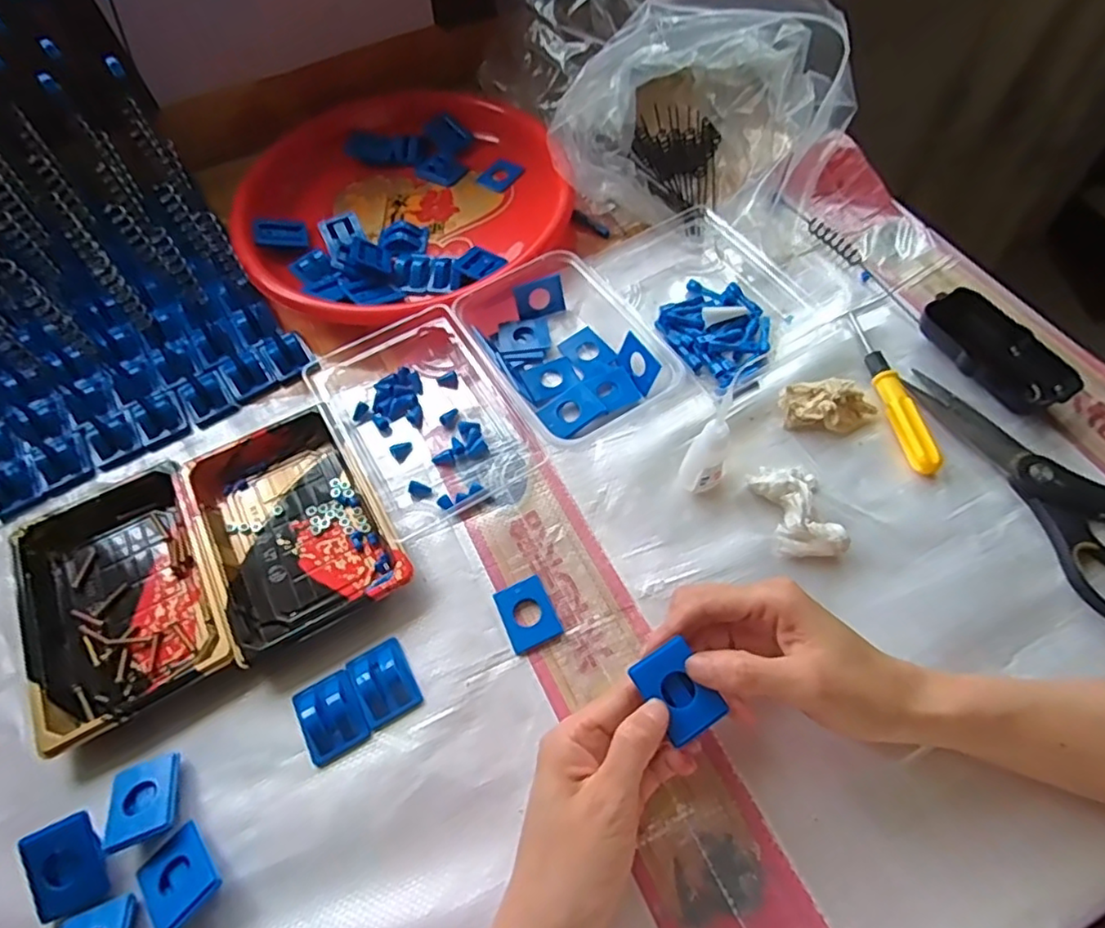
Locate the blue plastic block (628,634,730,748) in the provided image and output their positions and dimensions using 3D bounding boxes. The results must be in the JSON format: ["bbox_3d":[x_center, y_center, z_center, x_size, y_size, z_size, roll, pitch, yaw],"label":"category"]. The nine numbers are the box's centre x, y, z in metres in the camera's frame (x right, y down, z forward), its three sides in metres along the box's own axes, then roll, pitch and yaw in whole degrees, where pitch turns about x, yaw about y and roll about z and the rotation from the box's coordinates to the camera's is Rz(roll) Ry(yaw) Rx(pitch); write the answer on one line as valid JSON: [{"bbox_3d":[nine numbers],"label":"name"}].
[{"bbox_3d":[0.064,0.115,0.318,0.032,0.012,0.042,-26,61,-12],"label":"blue plastic block"}]

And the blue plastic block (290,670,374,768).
[{"bbox_3d":[-0.129,0.145,0.364,0.036,0.013,0.044,-30,62,-14],"label":"blue plastic block"}]

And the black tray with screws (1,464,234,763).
[{"bbox_3d":[-0.277,0.078,0.403,0.113,0.023,0.174,-30,62,-14],"label":"black tray with screws"}]

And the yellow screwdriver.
[{"bbox_3d":[0.245,-0.056,0.455,0.018,0.016,0.140,-7,59,-1],"label":"yellow screwdriver"}]

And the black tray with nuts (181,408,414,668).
[{"bbox_3d":[-0.174,0.039,0.419,0.110,0.031,0.161,-28,61,-13],"label":"black tray with nuts"}]

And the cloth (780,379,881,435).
[{"bbox_3d":[0.196,-0.041,0.444,0.067,0.024,0.034,9,60,8],"label":"cloth"}]

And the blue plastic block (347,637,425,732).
[{"bbox_3d":[-0.101,0.127,0.373,0.032,0.016,0.044,-29,61,-14],"label":"blue plastic block"}]

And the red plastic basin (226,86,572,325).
[{"bbox_3d":[-0.140,-0.243,0.578,0.284,0.044,0.296,-2,59,2],"label":"red plastic basin"}]

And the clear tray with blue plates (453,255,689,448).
[{"bbox_3d":[0.006,-0.092,0.481,0.115,0.039,0.145,-29,61,-14],"label":"clear tray with blue plates"}]

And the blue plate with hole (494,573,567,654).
[{"bbox_3d":[-0.015,0.093,0.391,0.032,0.007,0.040,-23,60,-10],"label":"blue plate with hole"}]

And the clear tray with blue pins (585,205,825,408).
[{"bbox_3d":[0.125,-0.148,0.508,0.128,0.034,0.191,-31,62,-15],"label":"clear tray with blue pins"}]

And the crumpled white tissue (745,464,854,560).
[{"bbox_3d":[0.159,0.028,0.406,0.043,0.027,0.065,-7,59,-1],"label":"crumpled white tissue"}]

